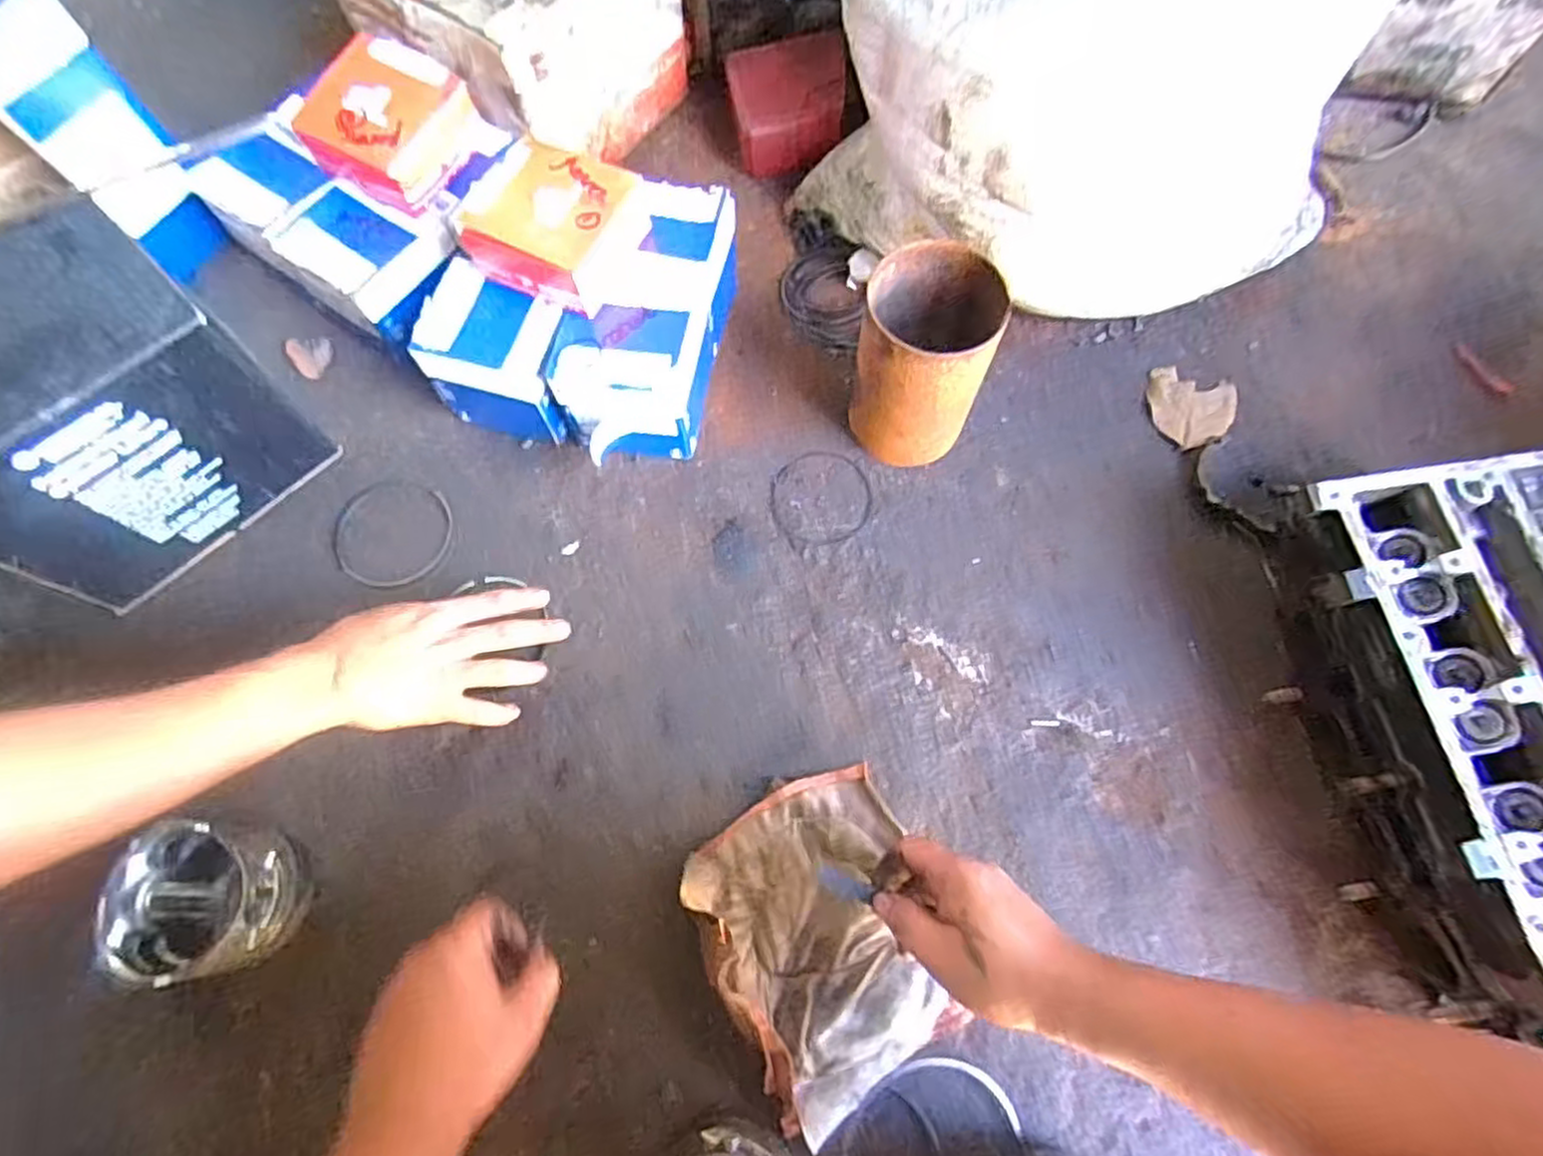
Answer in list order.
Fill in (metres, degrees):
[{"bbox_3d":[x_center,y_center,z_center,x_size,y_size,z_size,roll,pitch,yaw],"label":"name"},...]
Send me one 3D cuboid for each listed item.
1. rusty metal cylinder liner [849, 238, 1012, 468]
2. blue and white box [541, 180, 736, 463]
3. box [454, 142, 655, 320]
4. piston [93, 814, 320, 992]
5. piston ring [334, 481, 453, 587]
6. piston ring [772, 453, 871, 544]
[{"bbox_3d":[0.118,-0.168,0.596,0.096,0.158,0.104,0,71,0],"label":"rusty metal cylinder liner"},{"bbox_3d":[-0.104,-0.211,0.634,0.108,0.101,0.227,11,71,4],"label":"blue and white box"},{"bbox_3d":[-0.168,-0.277,0.578,0.112,0.054,0.115,21,72,7],"label":"box"},{"bbox_3d":[-0.377,0.213,0.500,0.092,0.075,0.092,0,71,0],"label":"piston"},{"bbox_3d":[-0.322,-0.039,0.633,0.097,0.004,0.098,0,71,0],"label":"piston ring"},{"bbox_3d":[0.043,-0.070,0.648,0.087,0.004,0.087,-5,71,-2],"label":"piston ring"}]

